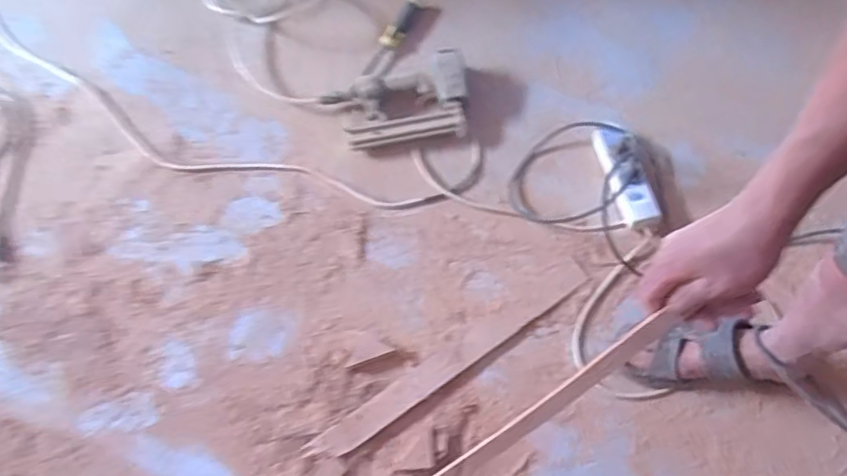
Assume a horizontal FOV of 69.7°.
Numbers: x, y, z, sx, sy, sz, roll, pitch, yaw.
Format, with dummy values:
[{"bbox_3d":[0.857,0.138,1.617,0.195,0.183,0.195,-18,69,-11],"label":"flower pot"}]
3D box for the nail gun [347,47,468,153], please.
[{"bbox_3d":[-0.033,-0.255,1.132,0.229,0.059,0.166,-9,68,-2],"label":"nail gun"}]

